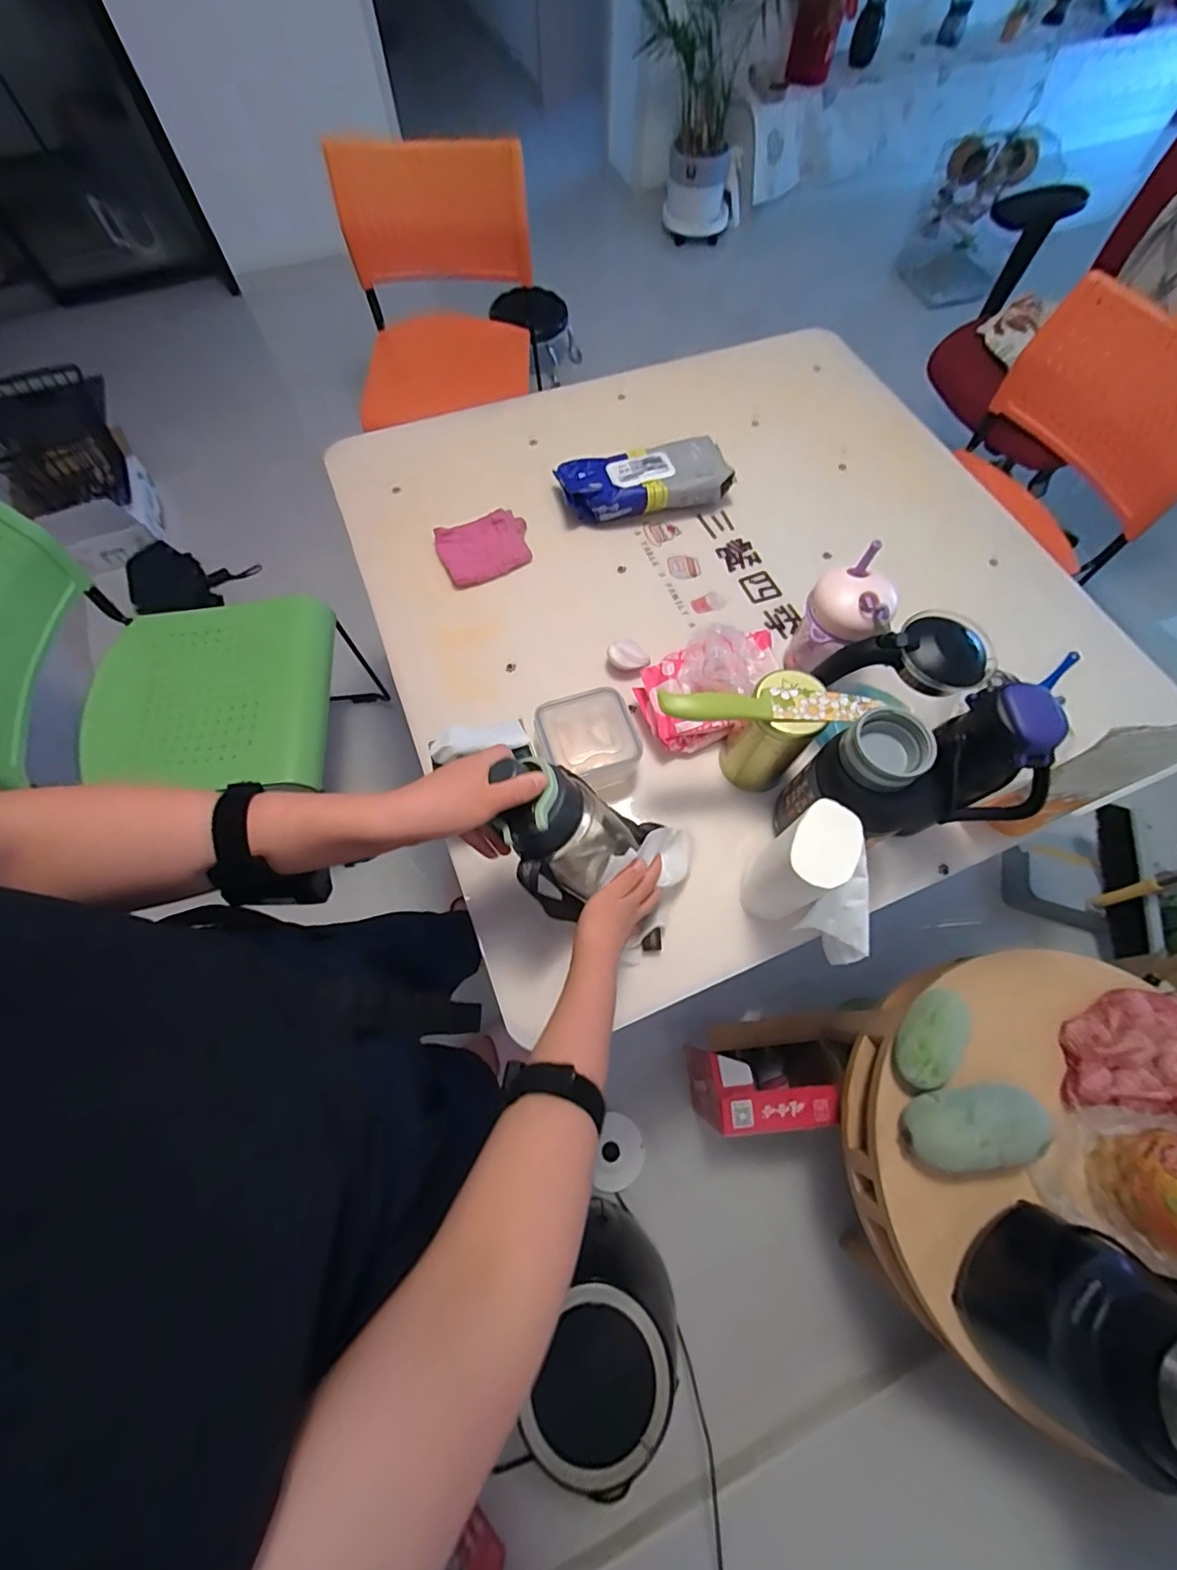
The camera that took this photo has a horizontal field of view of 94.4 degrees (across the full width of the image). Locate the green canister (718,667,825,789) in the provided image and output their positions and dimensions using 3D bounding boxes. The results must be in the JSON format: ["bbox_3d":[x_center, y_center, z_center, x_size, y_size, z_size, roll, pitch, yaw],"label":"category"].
[{"bbox_3d":[0.207,-0.059,0.628,0.074,0.143,0.081,7,68,2],"label":"green canister"}]

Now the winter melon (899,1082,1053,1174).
[{"bbox_3d":[0.499,0.445,0.710,0.150,0.091,0.097,-9,68,-4],"label":"winter melon"}]

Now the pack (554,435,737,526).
[{"bbox_3d":[0.083,-0.474,0.848,0.255,0.061,0.129,-15,69,-7],"label":"pack"}]

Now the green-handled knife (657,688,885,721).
[{"bbox_3d":[0.185,-0.082,0.557,0.225,0.016,0.035,0,68,-1],"label":"green-handled knife"}]

